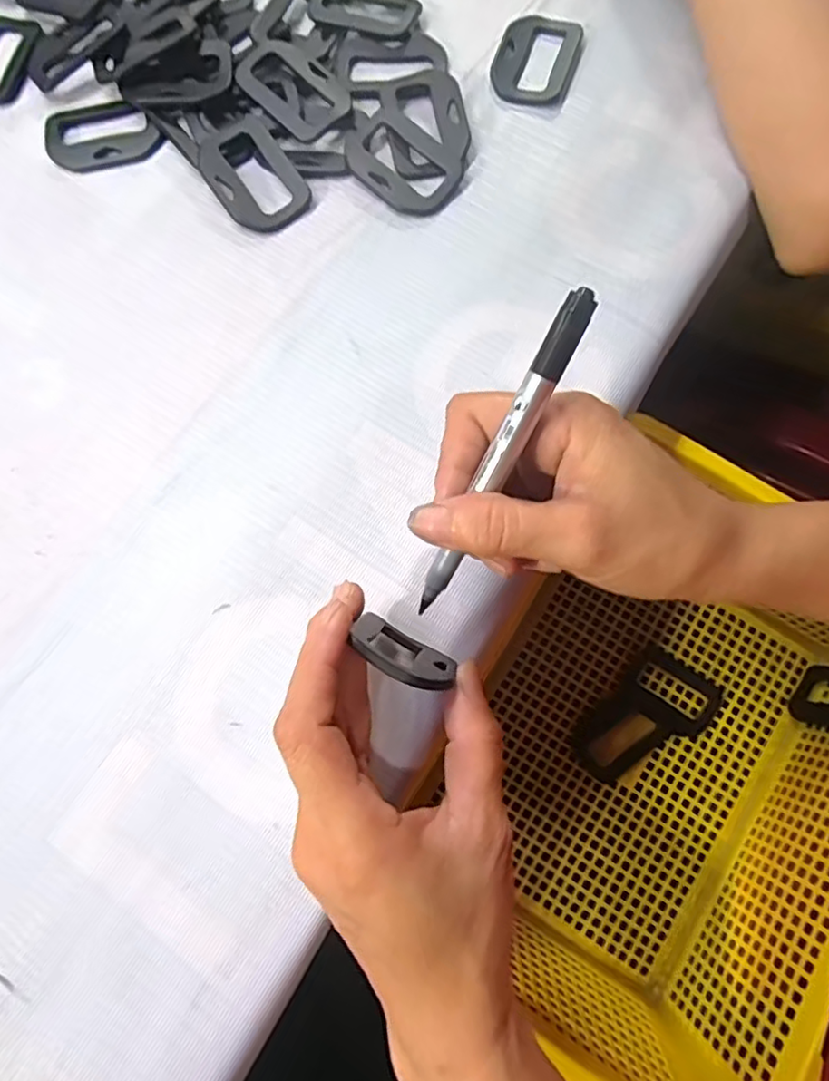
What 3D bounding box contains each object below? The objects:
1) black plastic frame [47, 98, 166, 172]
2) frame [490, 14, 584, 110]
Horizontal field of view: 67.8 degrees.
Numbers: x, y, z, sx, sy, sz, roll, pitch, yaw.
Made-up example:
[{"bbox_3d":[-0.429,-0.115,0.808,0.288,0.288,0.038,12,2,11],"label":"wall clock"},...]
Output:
[{"bbox_3d":[-0.168,-0.220,0.331,0.060,0.006,0.039,-14,75,-3],"label":"black plastic frame"},{"bbox_3d":[0.066,-0.265,0.340,0.043,0.005,0.060,17,76,5],"label":"frame"}]

